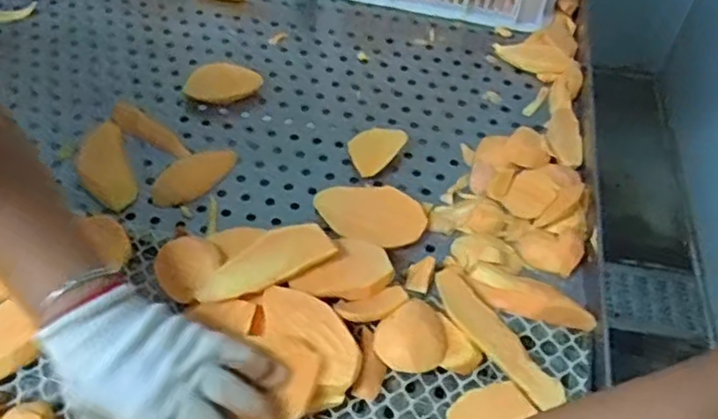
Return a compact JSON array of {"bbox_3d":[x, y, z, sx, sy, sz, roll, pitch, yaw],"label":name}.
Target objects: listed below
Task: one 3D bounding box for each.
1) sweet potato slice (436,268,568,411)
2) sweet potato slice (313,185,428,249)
[{"bbox_3d":[0.116,0.110,0.576,0.040,0.012,0.155,-25,56,-22],"label":"sweet potato slice"},{"bbox_3d":[0.011,0.007,0.690,0.115,0.016,0.080,8,50,3],"label":"sweet potato slice"}]

